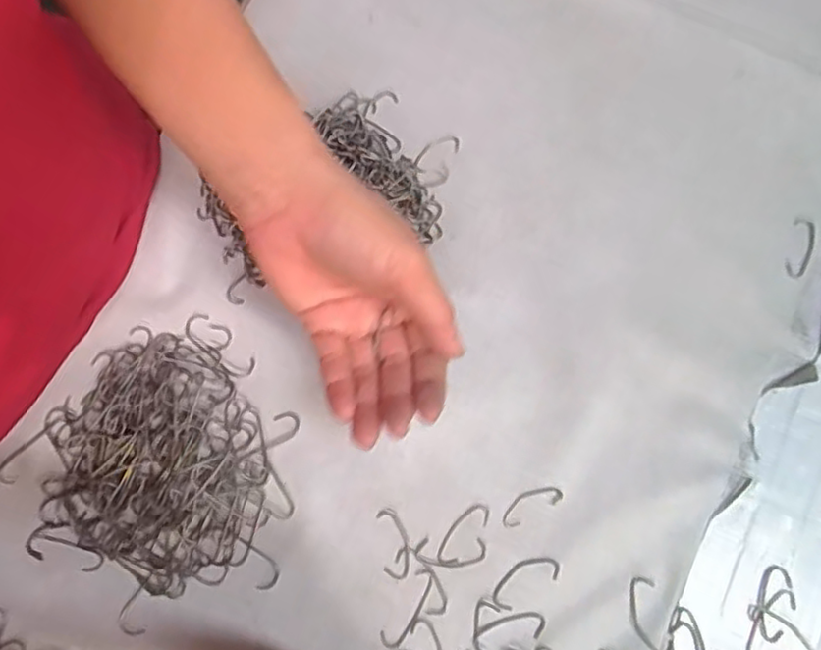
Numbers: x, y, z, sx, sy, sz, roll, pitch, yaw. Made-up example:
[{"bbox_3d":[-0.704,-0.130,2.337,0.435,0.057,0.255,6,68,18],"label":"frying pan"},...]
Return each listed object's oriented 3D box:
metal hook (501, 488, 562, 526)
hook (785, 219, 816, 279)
[{"bbox_3d":[0.064,0.095,0.342,0.035,0.004,0.013,-26,77,-7],"label":"metal hook"},{"bbox_3d":[0.229,-0.045,0.379,0.013,0.004,0.038,18,76,4],"label":"hook"}]

